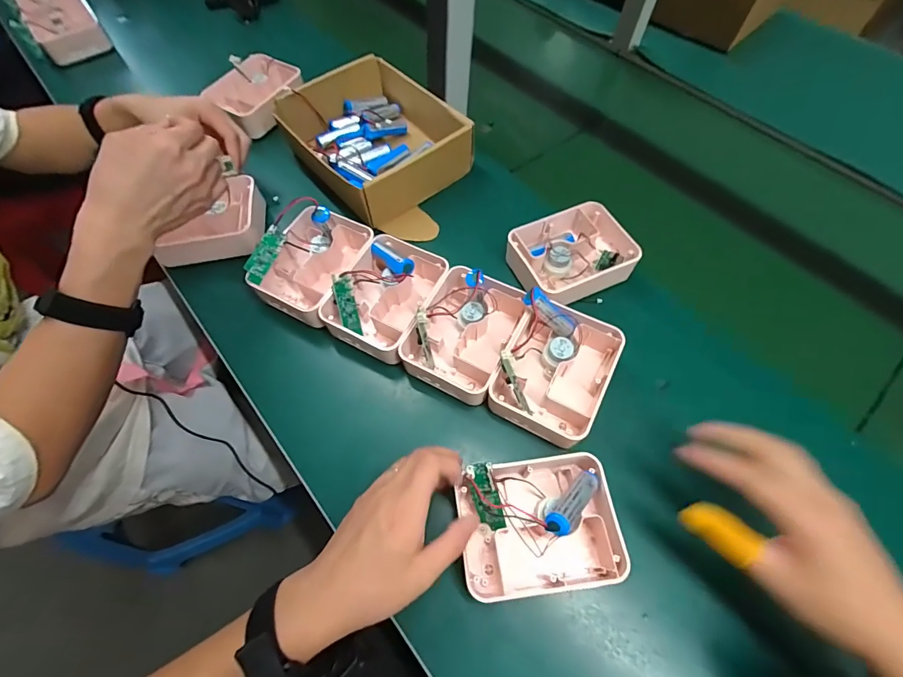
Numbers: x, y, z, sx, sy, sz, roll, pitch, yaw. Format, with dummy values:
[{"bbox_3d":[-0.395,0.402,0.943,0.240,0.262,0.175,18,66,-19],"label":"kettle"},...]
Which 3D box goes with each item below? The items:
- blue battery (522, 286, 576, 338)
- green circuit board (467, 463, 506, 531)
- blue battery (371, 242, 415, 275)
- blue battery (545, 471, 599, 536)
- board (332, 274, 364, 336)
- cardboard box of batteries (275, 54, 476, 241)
[{"bbox_3d":[0.100,-0.027,0.414,0.068,0.015,0.026,36,61,-25],"label":"blue battery"},{"bbox_3d":[0.030,0.138,0.349,0.022,0.010,0.066,-21,109,-12],"label":"green circuit board"},{"bbox_3d":[-0.070,-0.090,0.454,0.020,0.021,0.067,-39,48,-19],"label":"blue battery"},{"bbox_3d":[0.100,0.128,0.327,0.018,0.013,0.071,44,43,18],"label":"blue battery"},{"bbox_3d":[-0.111,-0.036,0.442,0.024,0.008,0.065,-17,98,-44],"label":"board"},{"bbox_3d":[-0.103,-0.275,0.559,0.185,0.068,0.221,-34,69,-18],"label":"cardboard box of batteries"}]

